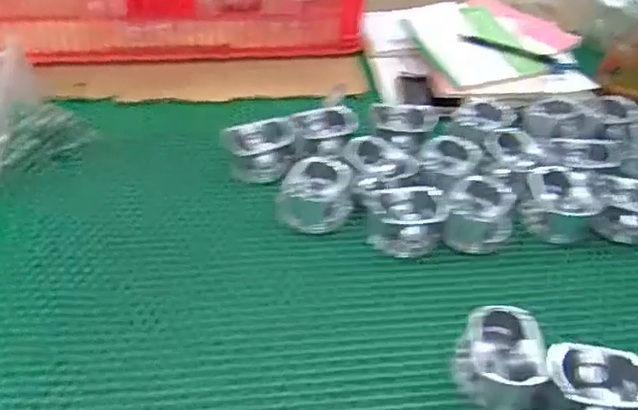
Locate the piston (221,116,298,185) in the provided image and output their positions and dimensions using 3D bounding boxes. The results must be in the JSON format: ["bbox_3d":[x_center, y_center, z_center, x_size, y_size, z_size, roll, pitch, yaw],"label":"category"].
[{"bbox_3d":[-0.072,-0.068,0.753,0.080,0.049,0.072,-7,42,-13],"label":"piston"}]

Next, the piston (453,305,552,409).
[{"bbox_3d":[0.157,0.129,0.544,0.073,0.052,0.072,16,42,13],"label":"piston"}]

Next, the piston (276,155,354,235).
[{"bbox_3d":[-0.004,-0.009,0.696,0.078,0.054,0.067,7,41,3],"label":"piston"}]

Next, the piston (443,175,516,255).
[{"bbox_3d":[0.170,0.012,0.681,0.069,0.058,0.064,12,41,8],"label":"piston"}]

